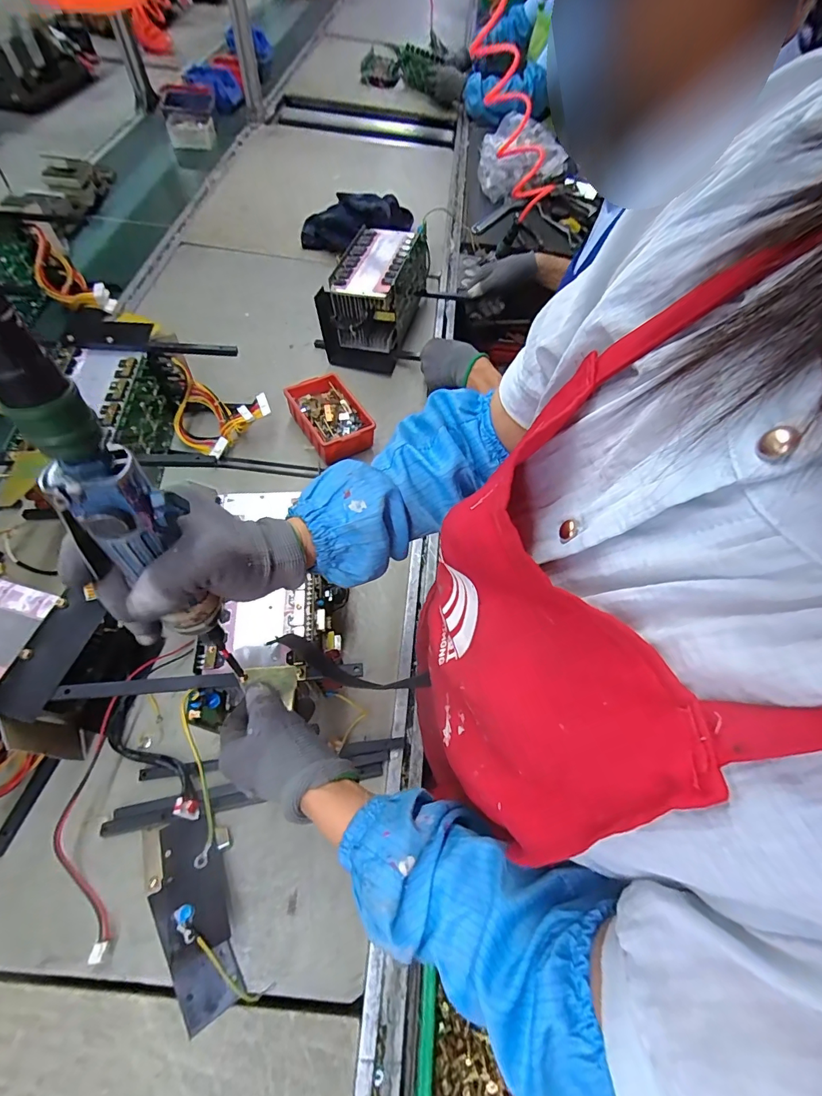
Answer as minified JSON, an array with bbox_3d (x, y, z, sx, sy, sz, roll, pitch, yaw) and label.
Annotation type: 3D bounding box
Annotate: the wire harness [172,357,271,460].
[{"bbox_3d":[-0.315,-0.224,0.703,0.136,0.093,0.132,-37,69,-22],"label":"wire harness"}]

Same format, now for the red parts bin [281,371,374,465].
[{"bbox_3d":[-0.133,-0.214,0.727,0.102,0.053,0.151,-29,66,-19],"label":"red parts bin"}]

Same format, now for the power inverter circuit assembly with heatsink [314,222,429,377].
[{"bbox_3d":[-0.067,-0.490,0.845,0.163,0.131,0.288,14,60,4],"label":"power inverter circuit assembly with heatsink"}]

